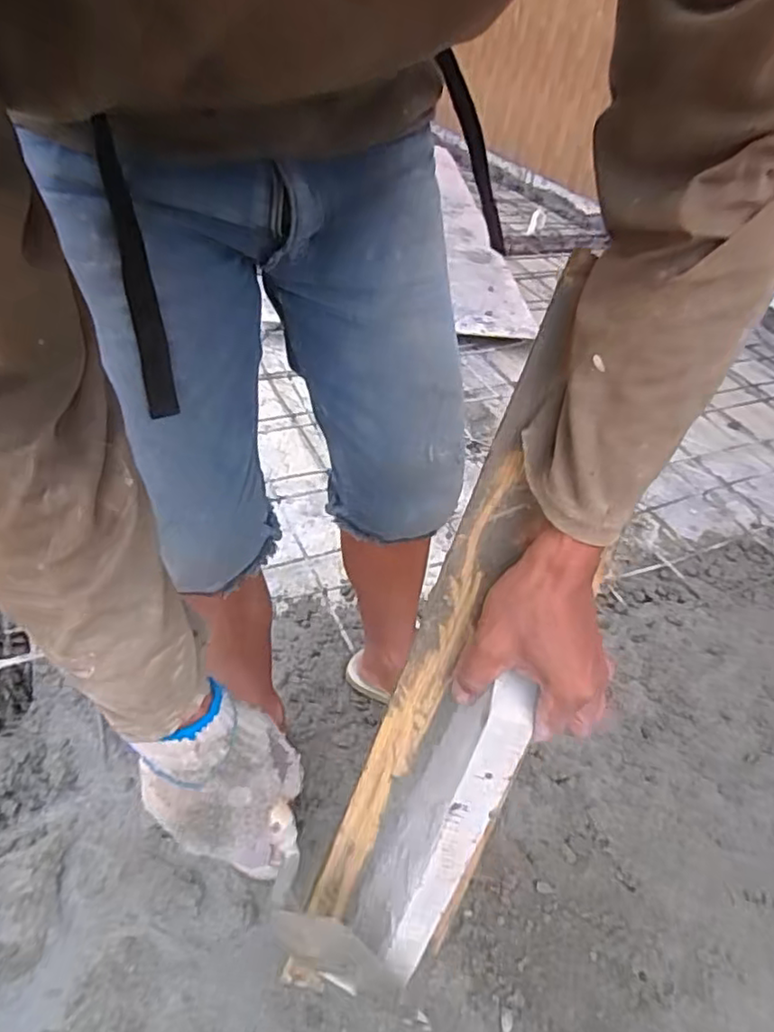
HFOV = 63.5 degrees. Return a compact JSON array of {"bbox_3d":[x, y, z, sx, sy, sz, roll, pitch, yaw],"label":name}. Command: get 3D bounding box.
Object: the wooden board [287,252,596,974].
[{"bbox_3d":[0.034,0.101,0.440,0.038,0.552,0.025,23,10,19],"label":"wooden board"}]

